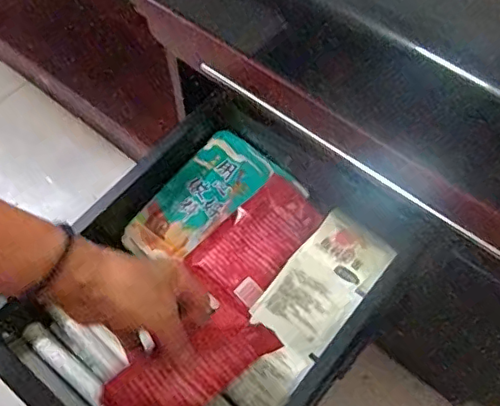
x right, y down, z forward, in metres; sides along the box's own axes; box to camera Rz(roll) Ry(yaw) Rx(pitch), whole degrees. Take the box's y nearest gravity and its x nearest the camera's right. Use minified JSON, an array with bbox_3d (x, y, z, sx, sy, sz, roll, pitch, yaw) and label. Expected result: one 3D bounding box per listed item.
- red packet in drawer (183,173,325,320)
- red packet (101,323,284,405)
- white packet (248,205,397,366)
[{"bbox_3d":[0.011,0.037,0.543,0.079,0.017,0.133,37,70,20],"label":"red packet in drawer"},{"bbox_3d":[-0.043,0.128,0.432,0.124,0.079,0.022,-39,26,-11],"label":"red packet"},{"bbox_3d":[0.064,0.070,0.491,0.072,0.017,0.124,38,85,22],"label":"white packet"}]

